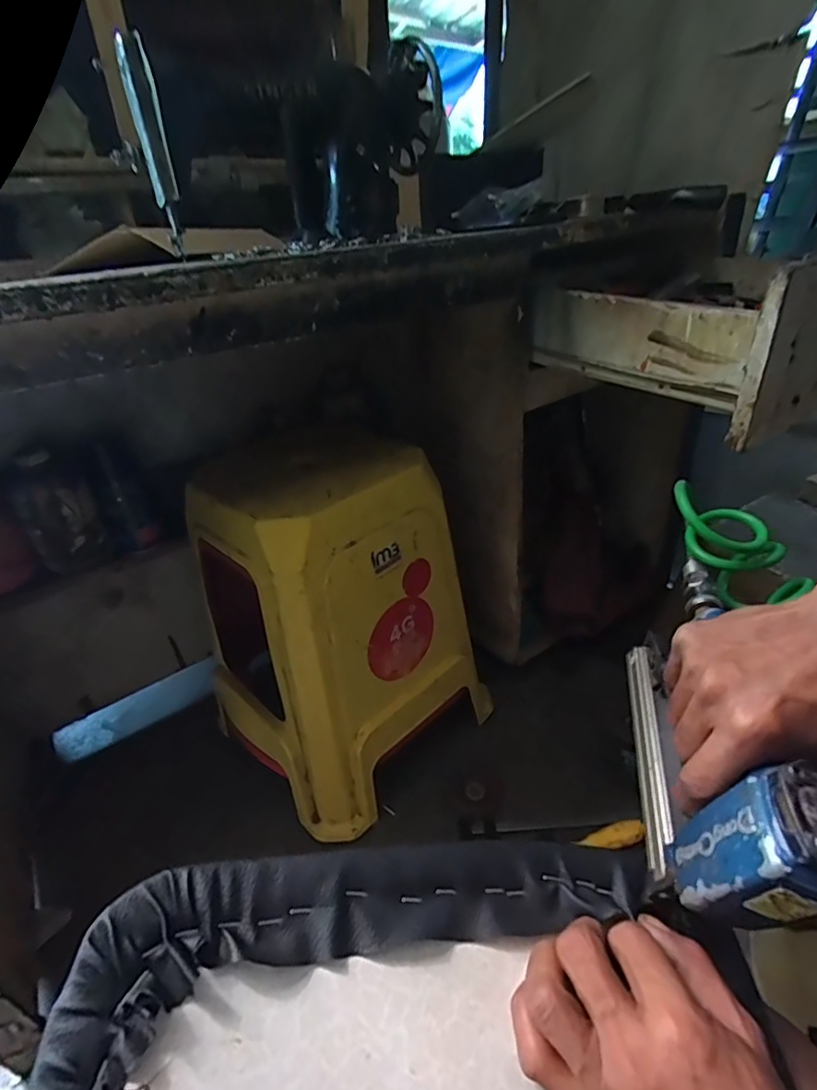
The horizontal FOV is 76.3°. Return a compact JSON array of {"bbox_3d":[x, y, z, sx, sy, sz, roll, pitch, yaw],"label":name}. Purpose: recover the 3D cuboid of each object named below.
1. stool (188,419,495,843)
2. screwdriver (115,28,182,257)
[{"bbox_3d":[-0.112,0.112,0.780,0.318,0.477,0.324,26,42,38],"label":"stool"},{"bbox_3d":[-0.257,-0.401,0.528,0.024,0.169,0.033,-16,34,-20],"label":"screwdriver"}]

